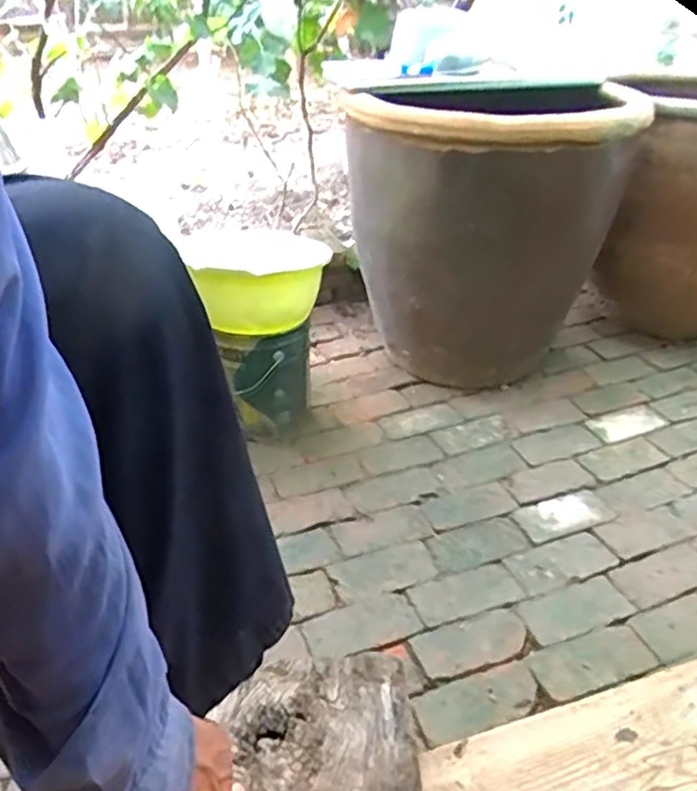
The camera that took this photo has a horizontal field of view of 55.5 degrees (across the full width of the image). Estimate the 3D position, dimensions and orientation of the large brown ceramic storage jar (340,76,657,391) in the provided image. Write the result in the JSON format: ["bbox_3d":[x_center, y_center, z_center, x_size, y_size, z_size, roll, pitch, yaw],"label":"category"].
[{"bbox_3d":[0.350,-0.403,1.847,0.701,0.857,0.651,2,34,1],"label":"large brown ceramic storage jar"}]

